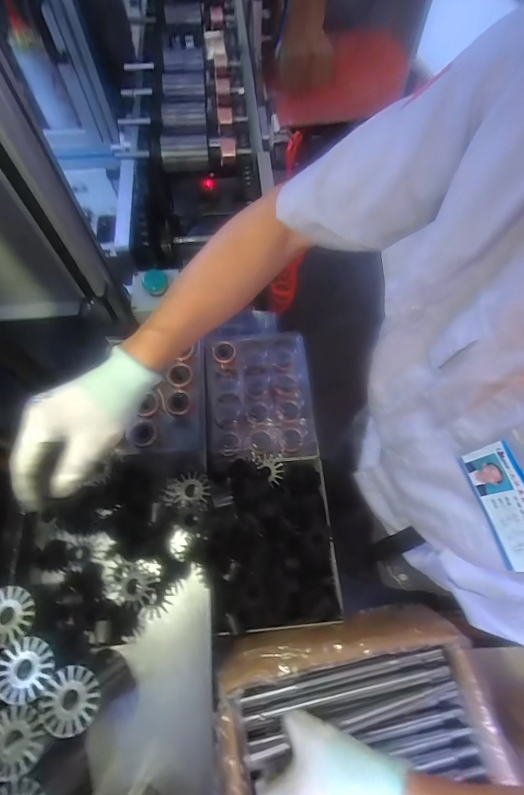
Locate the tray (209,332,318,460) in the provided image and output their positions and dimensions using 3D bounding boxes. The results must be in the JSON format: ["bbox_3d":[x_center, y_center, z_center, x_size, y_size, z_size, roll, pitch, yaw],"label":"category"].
[{"bbox_3d":[-0.001,-0.008,0.561,0.145,0.039,0.190,-5,66,-3],"label":"tray"}]

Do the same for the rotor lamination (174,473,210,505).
[{"bbox_3d":[-0.089,0.119,0.474,0.043,0.010,0.038,27,65,7],"label":"rotor lamination"}]

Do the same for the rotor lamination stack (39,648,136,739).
[{"bbox_3d":[-0.176,0.296,0.379,0.057,0.081,0.051,-26,69,-12],"label":"rotor lamination stack"}]

